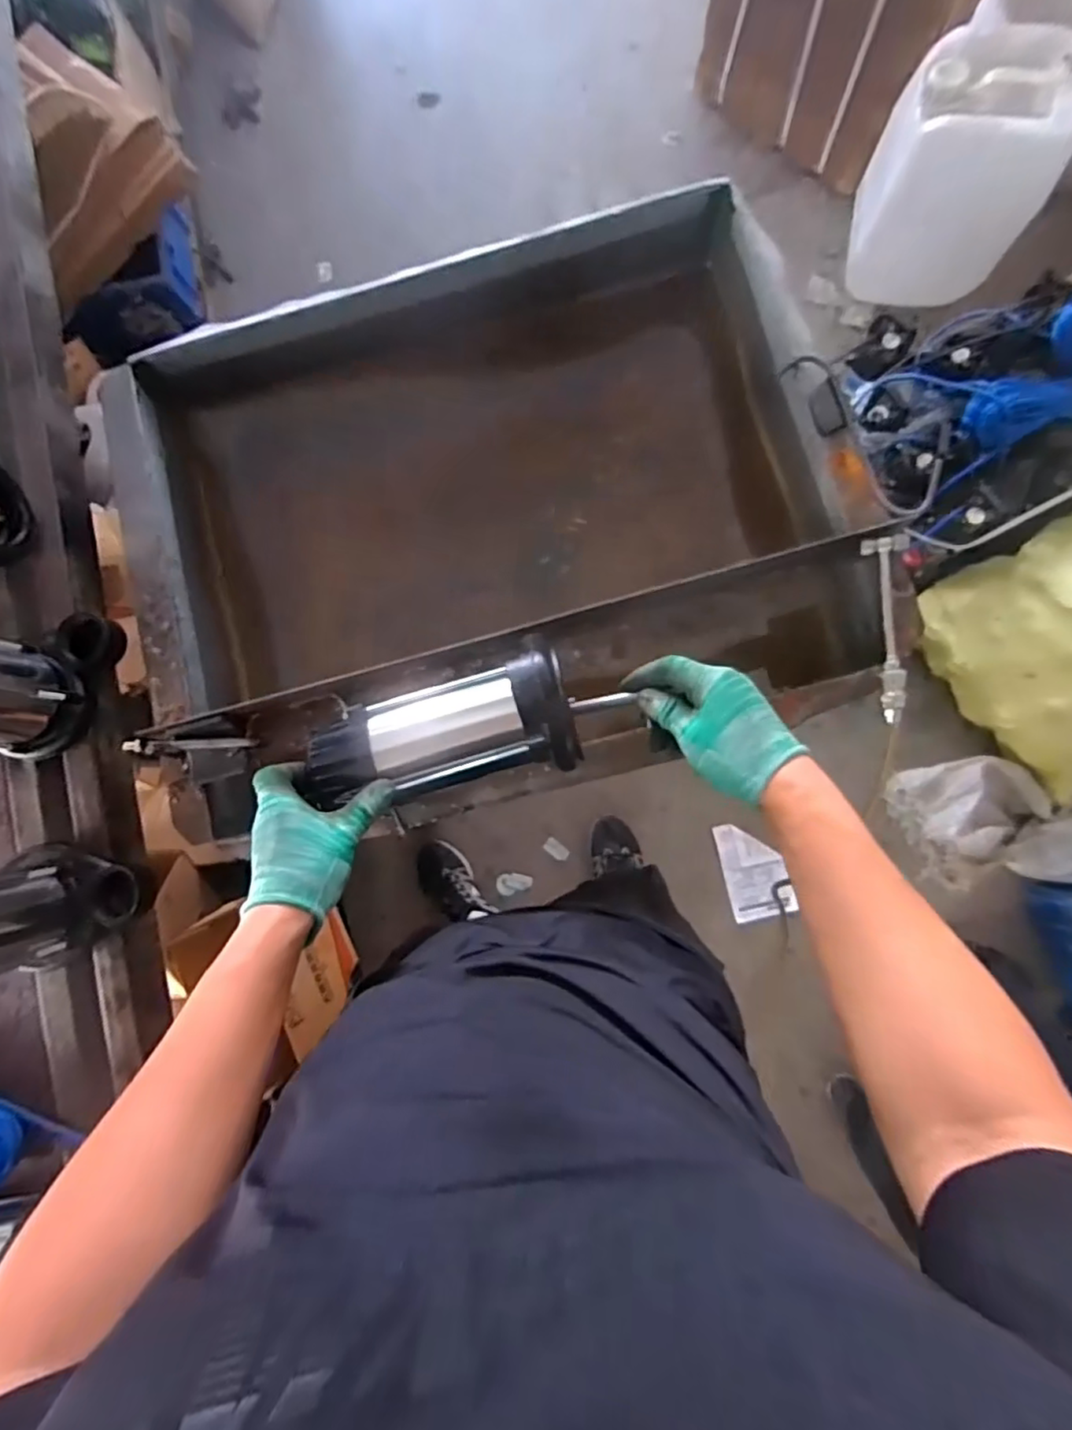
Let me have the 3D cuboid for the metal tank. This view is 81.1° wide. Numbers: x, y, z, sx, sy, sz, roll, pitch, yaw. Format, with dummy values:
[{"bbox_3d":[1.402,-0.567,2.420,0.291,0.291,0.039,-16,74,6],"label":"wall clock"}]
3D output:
[{"bbox_3d":[-0.054,-0.211,0.725,0.729,0.212,0.573,-15,83,3],"label":"metal tank"}]

